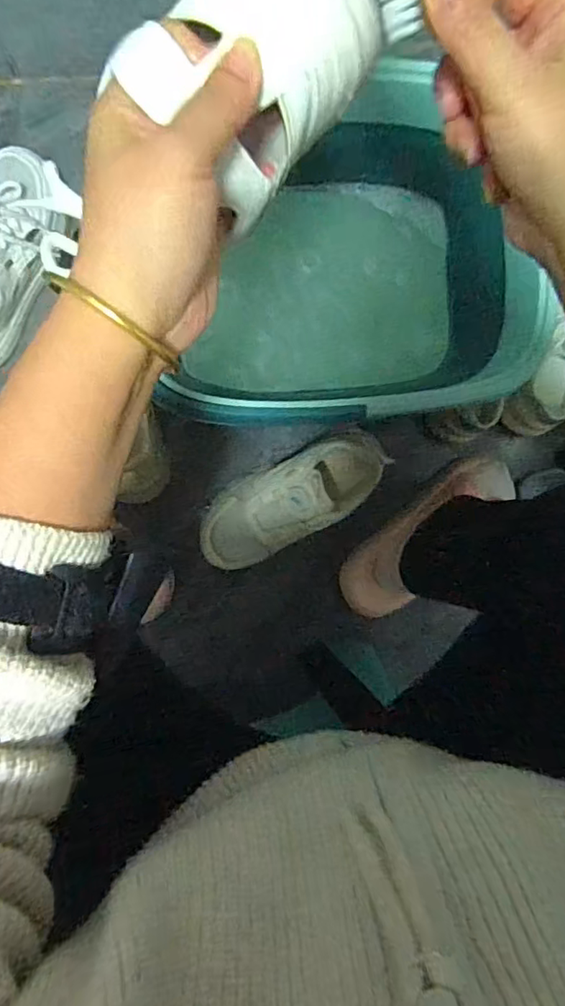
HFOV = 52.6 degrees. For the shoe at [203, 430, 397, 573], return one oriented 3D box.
[{"bbox_3d":[0.006,-0.002,0.684,0.237,0.081,0.095,-30,98,-4],"label":"shoe"}]

